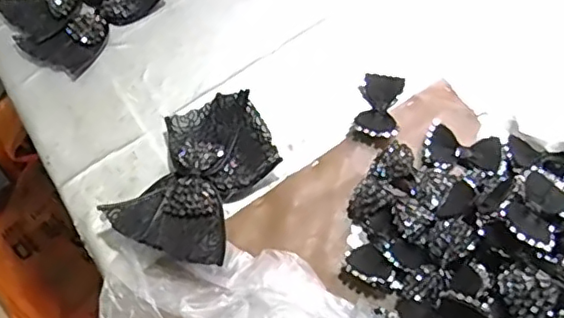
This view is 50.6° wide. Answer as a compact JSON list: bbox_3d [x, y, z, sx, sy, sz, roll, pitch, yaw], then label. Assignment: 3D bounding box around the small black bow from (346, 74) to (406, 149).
[{"bbox_3d":[0.114,-0.060,0.704,0.051,0.021,0.087,13,68,9],"label":"small black bow"}]

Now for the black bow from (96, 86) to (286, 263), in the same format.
[{"bbox_3d":[-0.088,0.015,0.672,0.140,0.044,0.203,23,70,12],"label":"black bow"}]

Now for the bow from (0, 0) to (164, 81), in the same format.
[{"bbox_3d":[-0.254,-0.200,0.787,0.200,0.026,0.149,-30,68,-10],"label":"bow"}]

